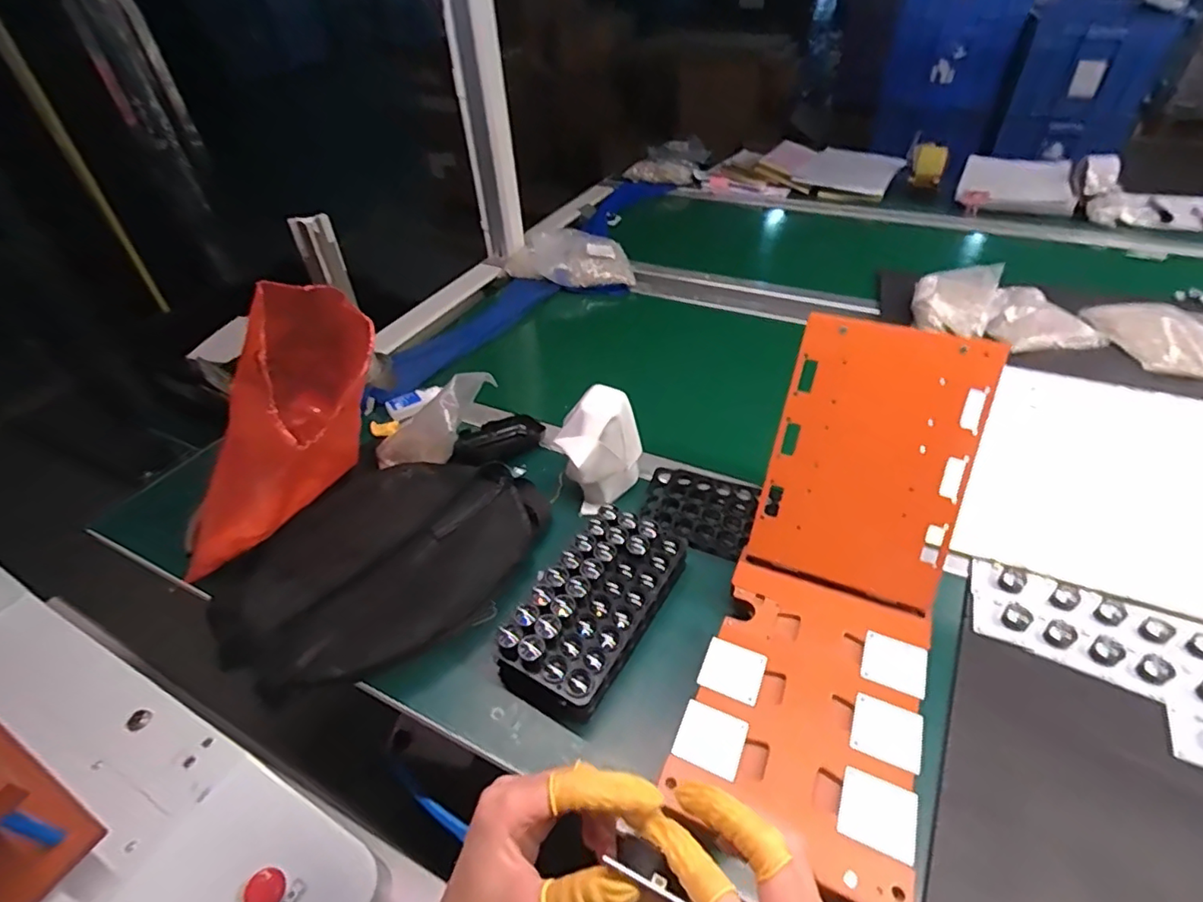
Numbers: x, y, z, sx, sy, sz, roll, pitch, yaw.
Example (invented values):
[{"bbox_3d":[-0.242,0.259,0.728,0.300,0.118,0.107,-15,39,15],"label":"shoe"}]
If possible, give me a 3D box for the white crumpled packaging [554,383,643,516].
[{"bbox_3d":[-0.001,-0.003,0.649,0.097,0.117,0.062,-25,45,-23],"label":"white crumpled packaging"}]

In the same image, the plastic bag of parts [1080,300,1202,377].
[{"bbox_3d":[0.834,-0.167,0.846,0.164,0.032,0.196,-2,41,1],"label":"plastic bag of parts"}]

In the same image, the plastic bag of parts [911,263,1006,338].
[{"bbox_3d":[0.559,-0.241,0.910,0.117,0.052,0.166,20,46,25],"label":"plastic bag of parts"}]

